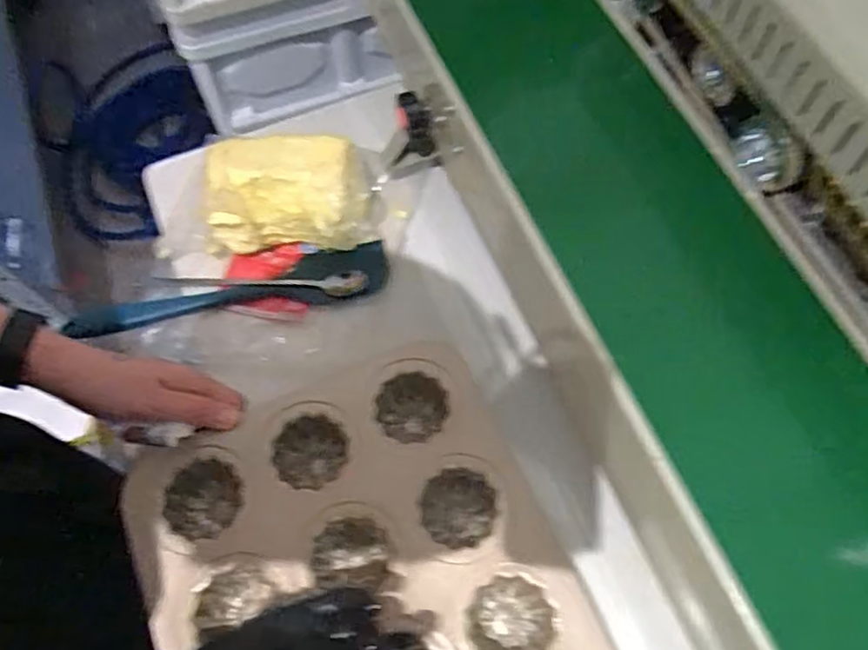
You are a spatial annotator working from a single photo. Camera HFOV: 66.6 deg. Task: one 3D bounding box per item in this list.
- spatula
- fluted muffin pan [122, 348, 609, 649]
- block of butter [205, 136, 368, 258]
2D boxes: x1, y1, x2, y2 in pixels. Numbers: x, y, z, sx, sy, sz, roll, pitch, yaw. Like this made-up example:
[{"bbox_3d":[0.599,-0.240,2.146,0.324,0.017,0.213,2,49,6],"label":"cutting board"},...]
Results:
[{"bbox_3d":[-0.172,-0.031,0.556,0.264,0.021,0.051,-9,66,-4],"label":"spatula"},{"bbox_3d":[-0.038,0.196,0.437,0.250,0.052,0.321,-23,68,-10],"label":"fluted muffin pan"},{"bbox_3d":[-0.124,-0.111,0.567,0.137,0.067,0.095,0,66,0],"label":"block of butter"}]

